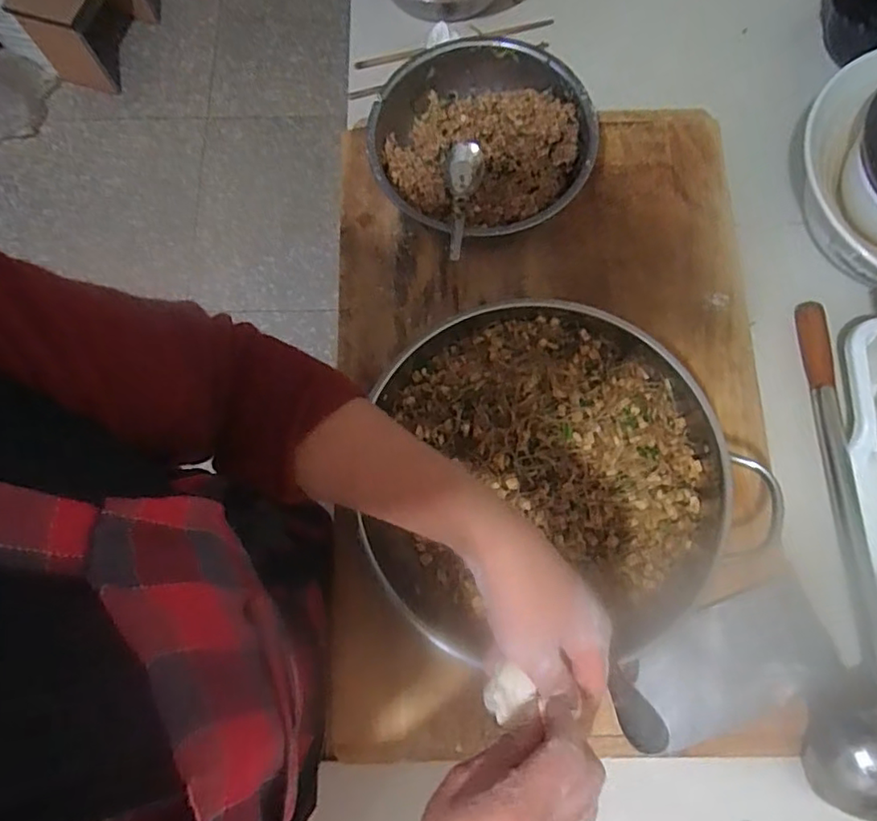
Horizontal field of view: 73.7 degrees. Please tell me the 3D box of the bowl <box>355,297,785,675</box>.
[{"bbox_3d":[0.098,0.067,0.547,0.346,0.102,0.337,0,76,1],"label":"bowl"}]

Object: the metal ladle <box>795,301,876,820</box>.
[{"bbox_3d":[0.396,0.113,0.584,0.116,0.076,0.506,5,64,2],"label":"metal ladle"}]

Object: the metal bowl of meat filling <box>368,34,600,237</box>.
[{"bbox_3d":[0.043,-0.285,0.643,0.227,0.089,0.213,0,76,1],"label":"metal bowl of meat filling"}]

